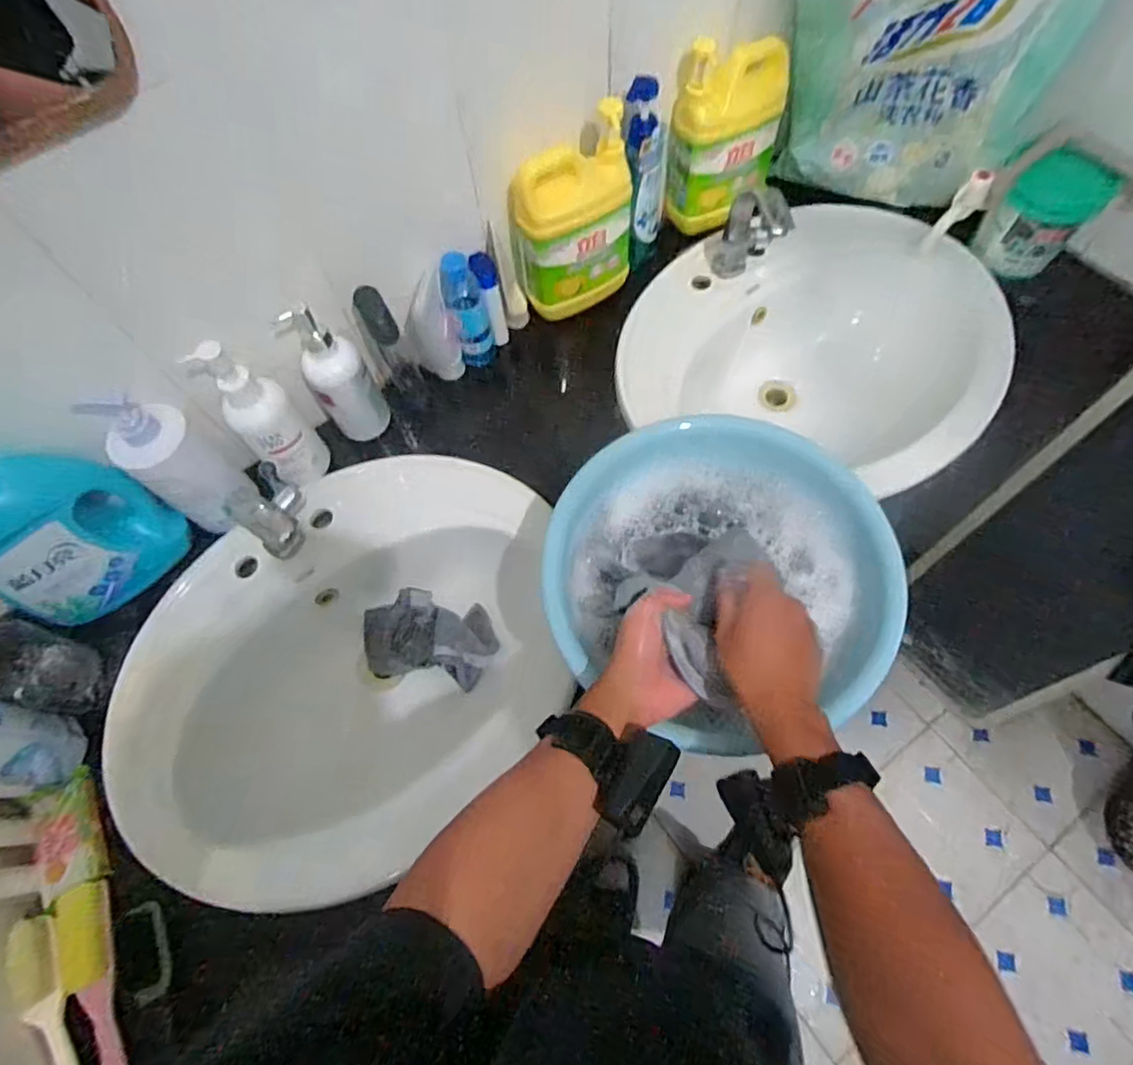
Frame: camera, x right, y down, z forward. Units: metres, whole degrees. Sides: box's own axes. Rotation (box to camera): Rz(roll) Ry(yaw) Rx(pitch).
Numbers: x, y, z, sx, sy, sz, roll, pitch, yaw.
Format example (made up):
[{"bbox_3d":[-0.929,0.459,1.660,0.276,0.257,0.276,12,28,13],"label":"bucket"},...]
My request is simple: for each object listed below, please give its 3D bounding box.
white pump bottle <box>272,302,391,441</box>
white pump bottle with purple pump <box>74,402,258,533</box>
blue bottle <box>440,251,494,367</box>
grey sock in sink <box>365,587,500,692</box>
[{"bbox_3d":[-0.276,-0.191,0.753,0.068,0.181,0.065,-35,68,-12],"label":"white pump bottle"},{"bbox_3d":[-0.436,-0.079,0.704,0.091,0.174,0.080,37,72,18],"label":"white pump bottle with purple pump"},{"bbox_3d":[-0.125,-0.280,0.806,0.048,0.161,0.035,-13,65,-3],"label":"blue bottle"},{"bbox_3d":[-0.176,0.131,0.804,0.184,0.070,0.114,9,66,8],"label":"grey sock in sink"}]

